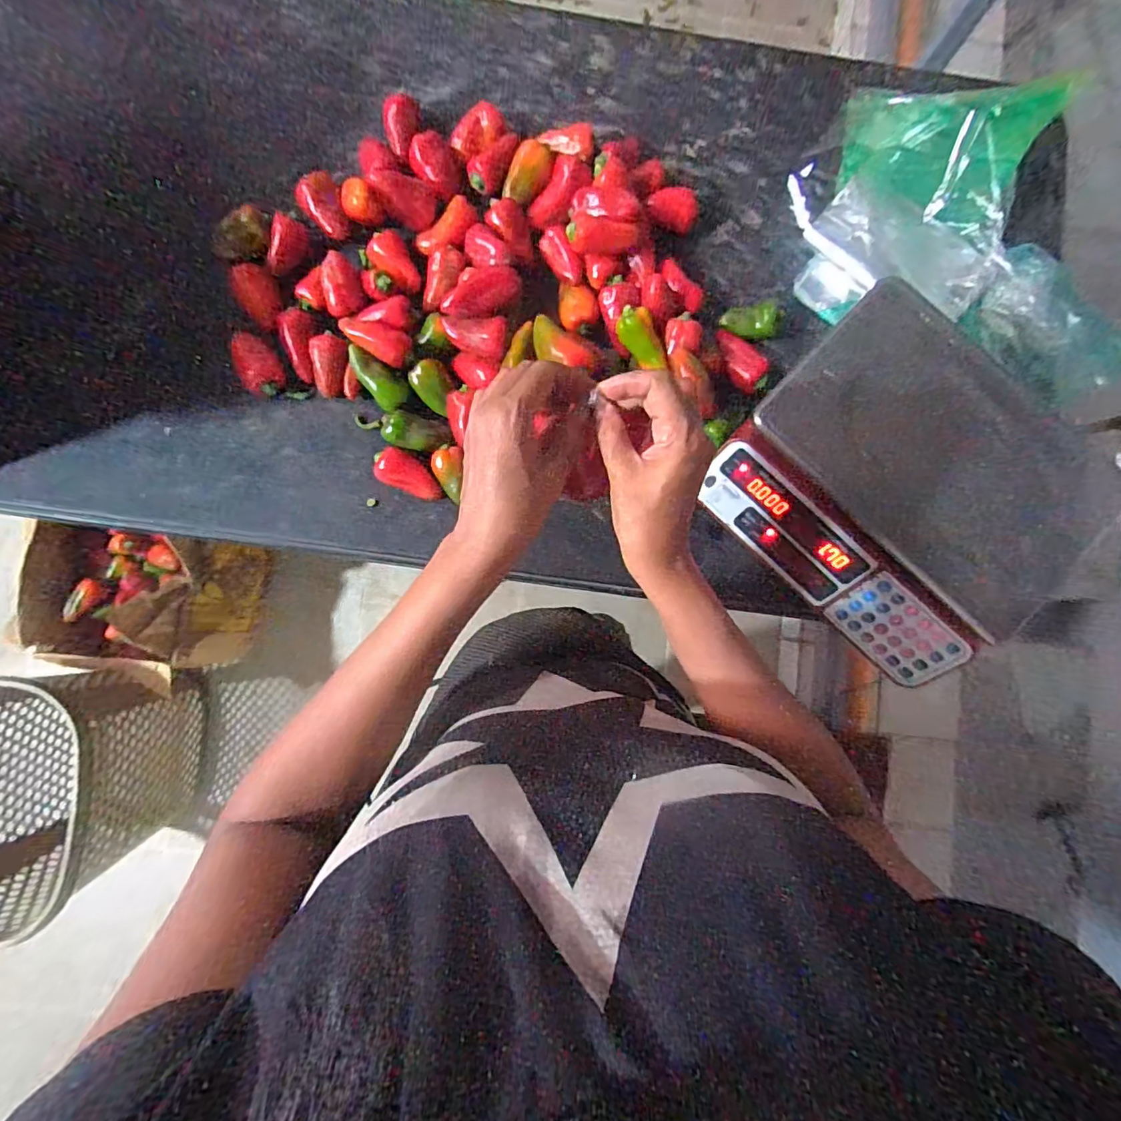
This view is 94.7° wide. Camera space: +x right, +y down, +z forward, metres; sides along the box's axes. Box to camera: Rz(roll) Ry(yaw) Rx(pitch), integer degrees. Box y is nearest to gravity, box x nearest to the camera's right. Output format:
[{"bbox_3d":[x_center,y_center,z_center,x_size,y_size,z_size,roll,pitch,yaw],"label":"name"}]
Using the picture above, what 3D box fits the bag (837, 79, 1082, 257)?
[{"bbox_3d":[0.446,-0.490,0.615,0.207,0.102,0.169,21,87,0],"label":"bag"}]

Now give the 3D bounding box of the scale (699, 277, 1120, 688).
[{"bbox_3d":[0.377,-0.082,0.558,0.356,0.116,0.304,44,87,1],"label":"scale"}]

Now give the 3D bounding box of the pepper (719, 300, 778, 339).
[{"bbox_3d":[0.232,-0.294,0.634,0.059,0.034,0.035,0,87,-1],"label":"pepper"}]

